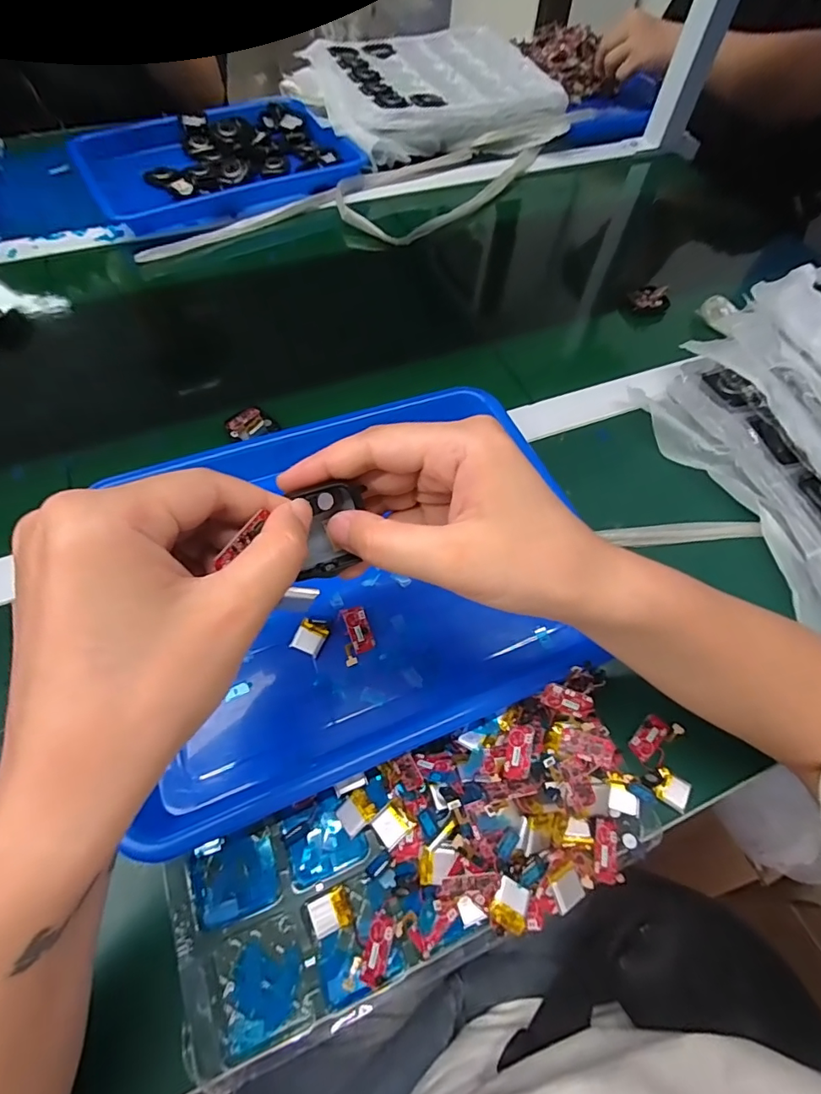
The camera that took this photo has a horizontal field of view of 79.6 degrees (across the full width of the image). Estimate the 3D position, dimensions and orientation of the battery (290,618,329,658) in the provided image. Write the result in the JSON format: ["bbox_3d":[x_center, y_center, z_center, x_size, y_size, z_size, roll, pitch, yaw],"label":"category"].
[{"bbox_3d":[-0.064,0.057,0.316,0.019,0.004,0.022,20,61,9],"label":"battery"}]

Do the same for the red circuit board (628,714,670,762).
[{"bbox_3d":[0.153,0.121,0.315,0.016,0.004,0.030,40,66,19],"label":"red circuit board"}]

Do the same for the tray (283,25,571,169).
[{"bbox_3d":[0.016,-0.647,0.703,0.331,0.049,0.288,-18,64,-12],"label":"tray"}]

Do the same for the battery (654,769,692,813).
[{"bbox_3d":[0.159,0.147,0.298,0.019,0.004,0.018,26,64,11],"label":"battery"}]

